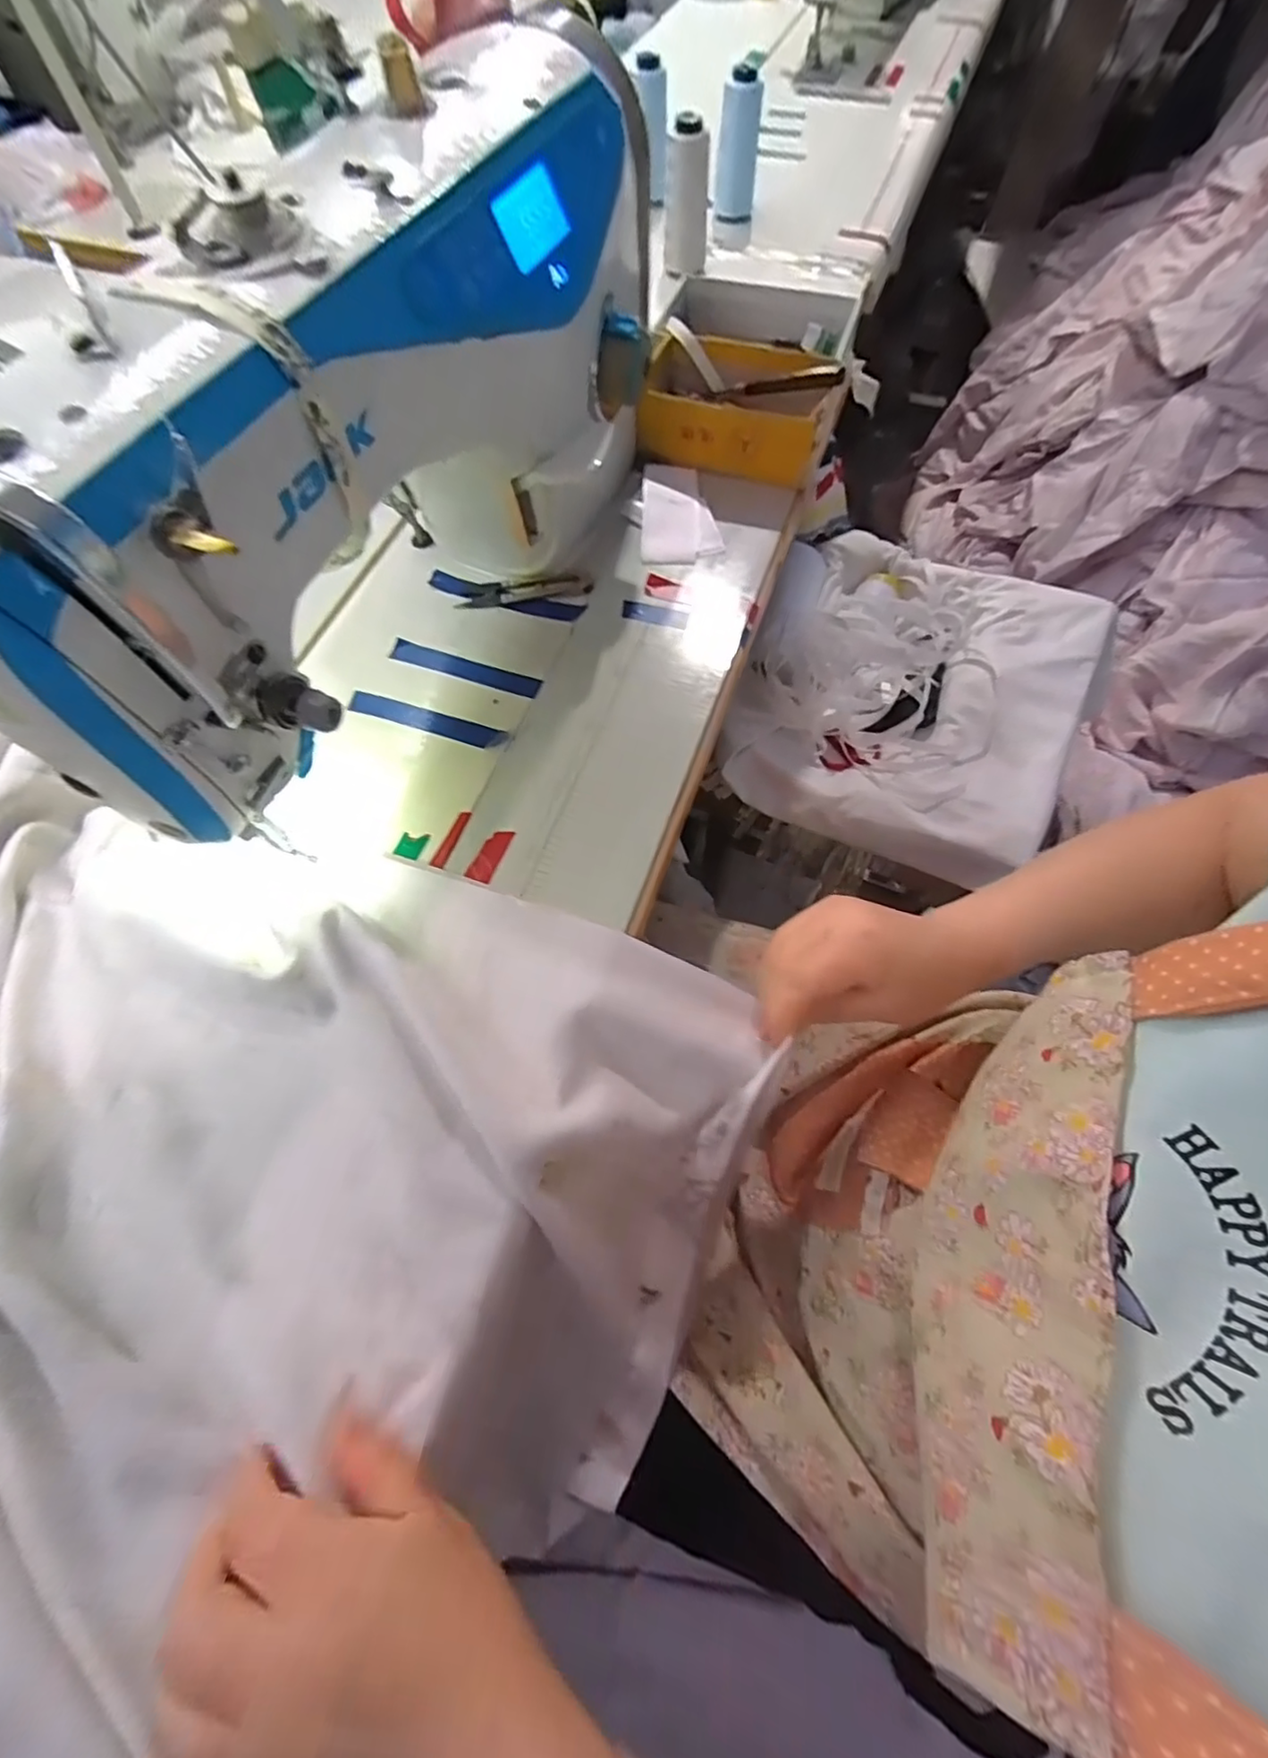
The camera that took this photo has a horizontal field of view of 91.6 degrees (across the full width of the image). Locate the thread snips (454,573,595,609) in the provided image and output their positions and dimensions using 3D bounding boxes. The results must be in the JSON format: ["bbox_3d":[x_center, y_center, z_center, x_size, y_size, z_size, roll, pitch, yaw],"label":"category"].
[{"bbox_3d":[-0.083,-0.220,0.467,0.099,0.008,0.023,-9,66,-2],"label":"thread snips"}]

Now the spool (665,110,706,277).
[{"bbox_3d":[0.056,-0.696,0.636,0.046,0.110,0.034,-1,66,2],"label":"spool"}]

